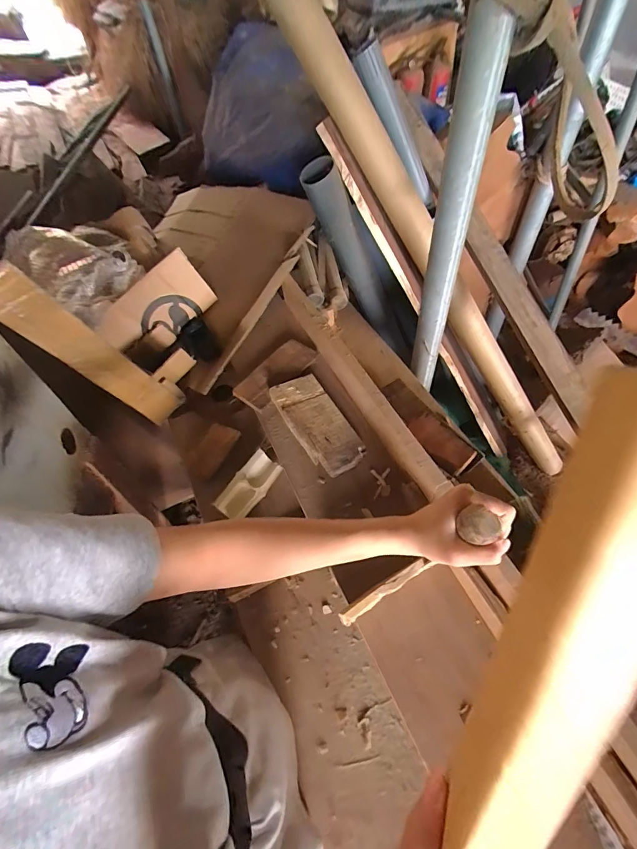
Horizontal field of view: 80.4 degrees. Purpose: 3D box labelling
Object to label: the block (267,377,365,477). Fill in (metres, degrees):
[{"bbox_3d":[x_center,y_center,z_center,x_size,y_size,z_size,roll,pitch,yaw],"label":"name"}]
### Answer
[{"bbox_3d":[-0.003,-0.005,0.706,0.098,0.032,0.222,-27,56,-14],"label":"block"}]

